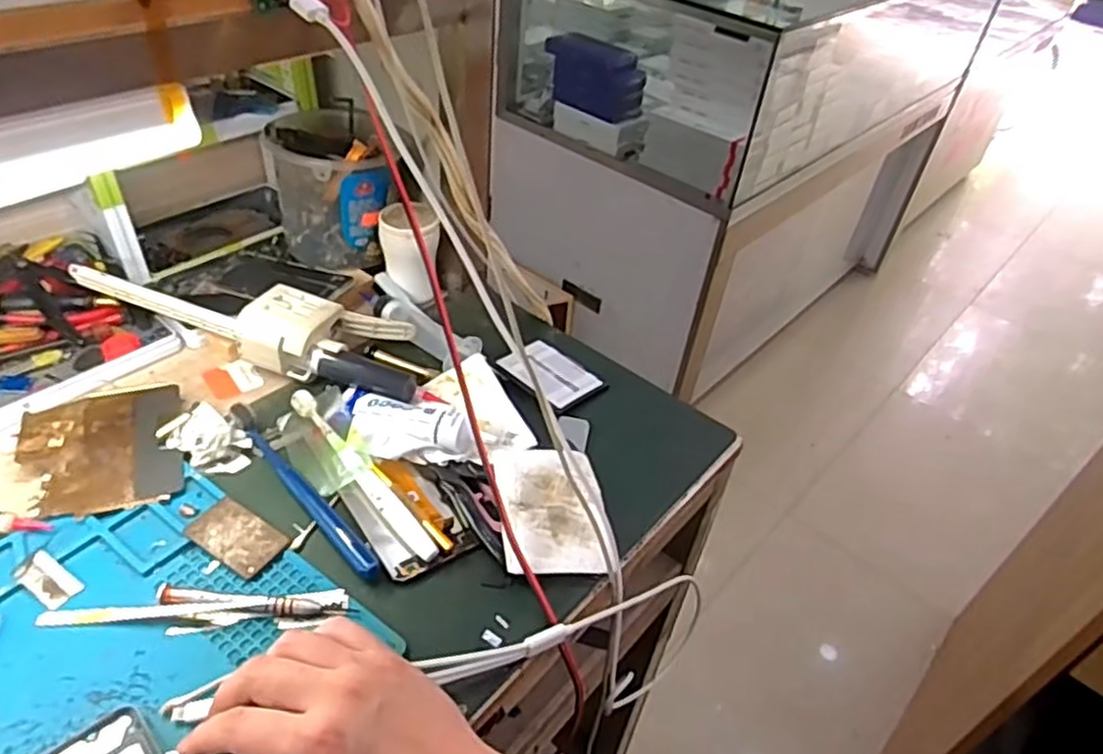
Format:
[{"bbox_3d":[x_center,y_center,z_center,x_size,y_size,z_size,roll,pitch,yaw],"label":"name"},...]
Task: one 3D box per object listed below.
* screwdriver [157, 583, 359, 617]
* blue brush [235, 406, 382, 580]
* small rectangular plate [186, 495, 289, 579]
[{"bbox_3d":[-0.177,0.137,0.430,0.112,0.014,0.011,4,41,-3],"label":"screwdriver"},{"bbox_3d":[-0.177,0.074,0.499,0.014,0.010,0.182,-29,52,-34],"label":"blue brush"},{"bbox_3d":[-0.206,0.105,0.470,0.060,0.006,0.036,24,44,18],"label":"small rectangular plate"}]

